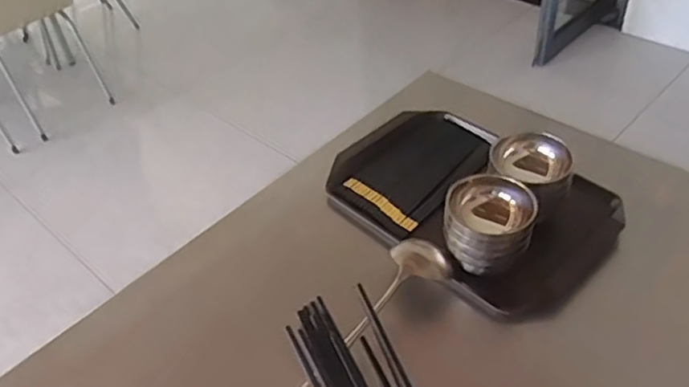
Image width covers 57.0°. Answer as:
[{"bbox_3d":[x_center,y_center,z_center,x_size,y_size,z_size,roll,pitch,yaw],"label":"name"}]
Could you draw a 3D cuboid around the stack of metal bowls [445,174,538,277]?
[{"bbox_3d":[0.197,0.049,0.867,0.118,0.103,0.112,8,44,15],"label":"stack of metal bowls"}]

